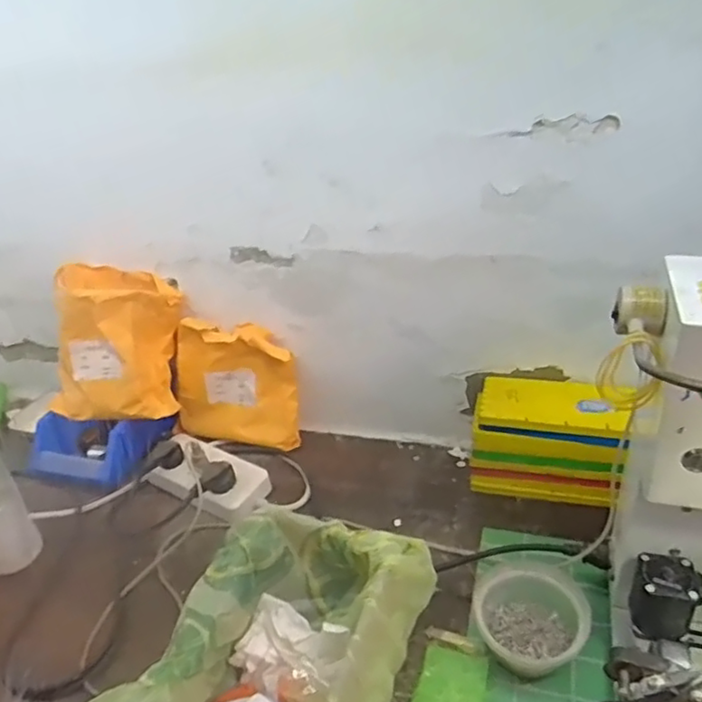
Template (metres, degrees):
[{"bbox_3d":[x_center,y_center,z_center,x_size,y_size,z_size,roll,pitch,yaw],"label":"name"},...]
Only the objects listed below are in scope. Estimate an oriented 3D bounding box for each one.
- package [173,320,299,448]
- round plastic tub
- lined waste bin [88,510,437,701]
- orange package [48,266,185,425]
[{"bbox_3d":[-0.151,0.043,0.823,0.168,0.152,0.058,7,34,19],"label":"package"},{"bbox_3d":[0.163,0.245,0.562,0.098,0.053,0.078,-2,32,5],"label":"round plastic tub"},{"bbox_3d":[-0.075,0.265,0.518,0.213,0.109,0.295,7,34,20],"label":"lined waste bin"},{"bbox_3d":[-0.304,-0.008,0.797,0.167,0.195,0.064,4,7,1],"label":"orange package"}]

